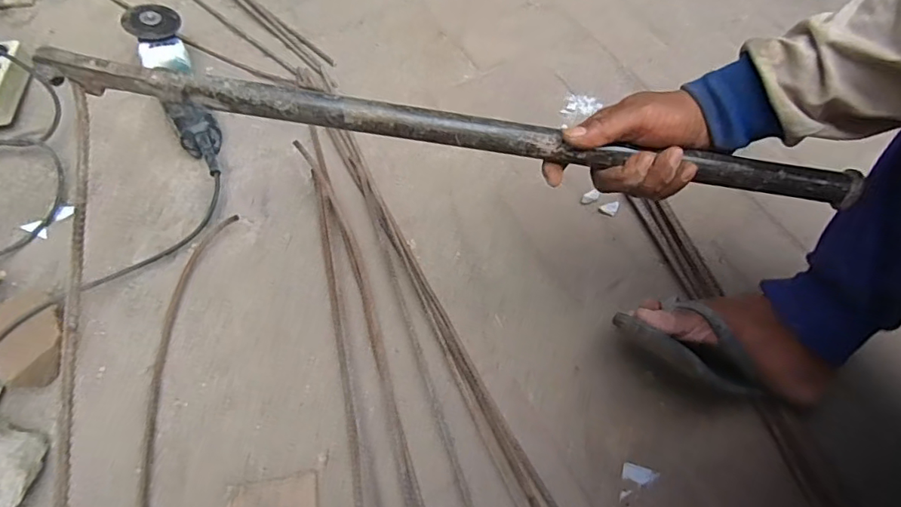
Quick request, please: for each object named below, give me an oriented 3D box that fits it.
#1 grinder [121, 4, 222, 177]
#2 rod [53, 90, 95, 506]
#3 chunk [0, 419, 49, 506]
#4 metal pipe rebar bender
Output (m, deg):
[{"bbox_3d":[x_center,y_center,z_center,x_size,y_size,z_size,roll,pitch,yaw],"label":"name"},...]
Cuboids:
[{"bbox_3d":[-0.409,-0.240,0.767,0.071,0.088,0.308,-21,64,-13],"label":"grinder"},{"bbox_3d":[-0.253,0.057,0.342,0.010,0.010,0.412,-11,67,-7],"label":"rod"},{"bbox_3d":[-0.477,0.220,0.536,0.094,0.047,0.073,17,63,8],"label":"chunk"},{"bbox_3d":[0.009,-0.102,0.419,0.661,0.024,0.022,8,62,-2],"label":"metal pipe rebar bender"}]

